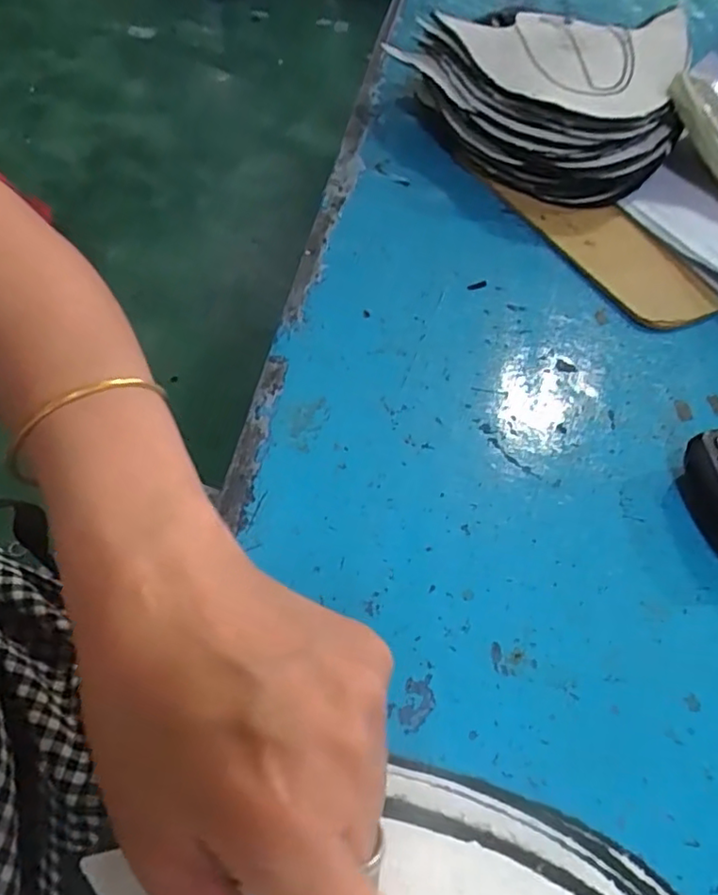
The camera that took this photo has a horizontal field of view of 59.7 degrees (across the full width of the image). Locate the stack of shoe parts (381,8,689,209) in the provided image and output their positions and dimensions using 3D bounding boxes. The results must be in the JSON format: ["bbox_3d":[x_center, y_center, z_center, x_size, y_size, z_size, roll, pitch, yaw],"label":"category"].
[{"bbox_3d":[0.143,-0.282,0.486,0.208,0.066,0.204,15,53,6],"label":"stack of shoe parts"}]

